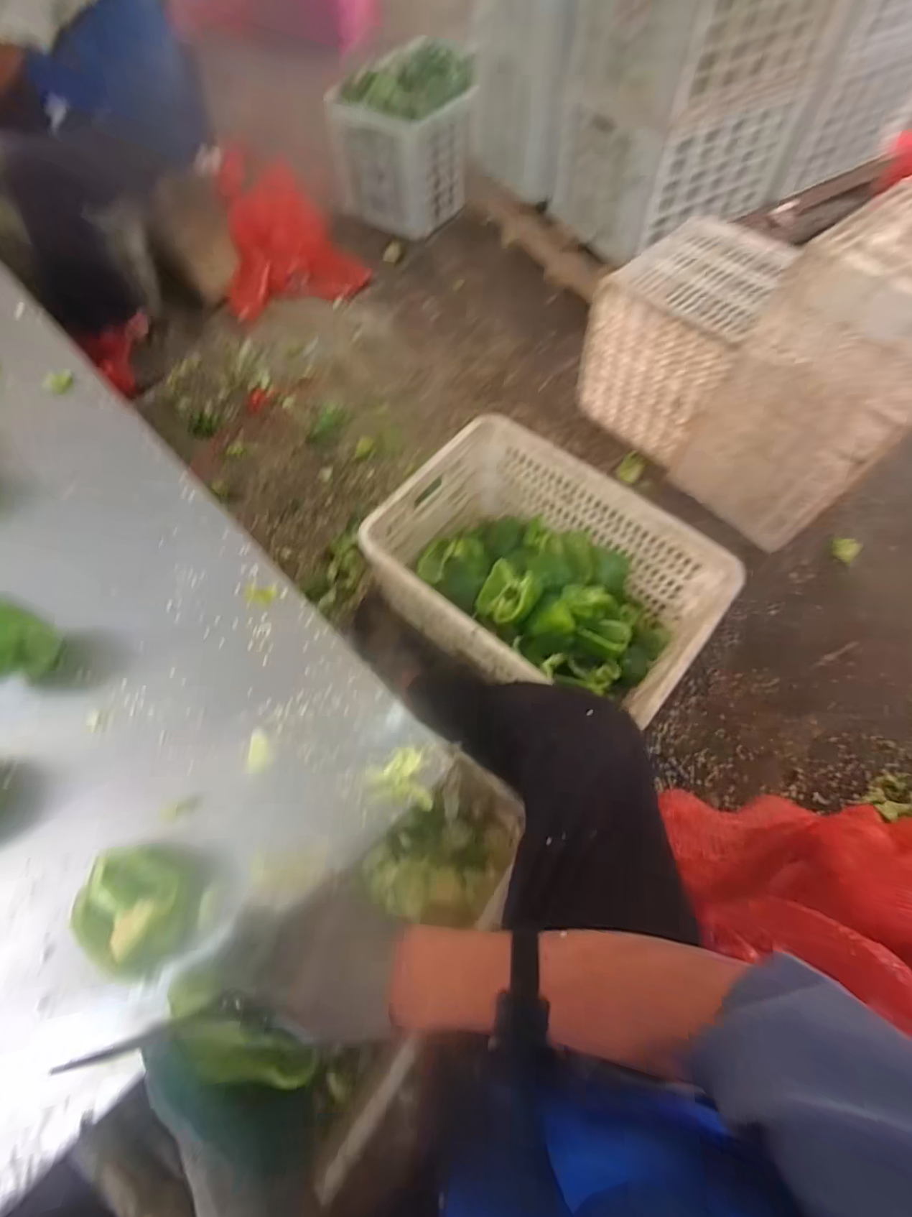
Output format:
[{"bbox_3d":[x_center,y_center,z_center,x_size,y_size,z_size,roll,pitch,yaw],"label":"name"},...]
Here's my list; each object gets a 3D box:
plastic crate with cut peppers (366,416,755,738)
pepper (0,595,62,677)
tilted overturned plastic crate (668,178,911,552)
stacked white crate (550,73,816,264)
[{"bbox_3d":[0.138,-0.040,0.860,0.506,0.232,0.346,35,71,15],"label":"plastic crate with cut peppers"},{"bbox_3d":[-0.508,0.033,0.559,0.069,0.065,0.084,35,69,15],"label":"pepper"},{"bbox_3d":[0.676,-0.382,0.924,0.284,0.470,0.292,-35,69,-14],"label":"tilted overturned plastic crate"},{"bbox_3d":[0.543,-1.140,1.264,0.496,0.278,0.321,-33,69,-13],"label":"stacked white crate"}]

